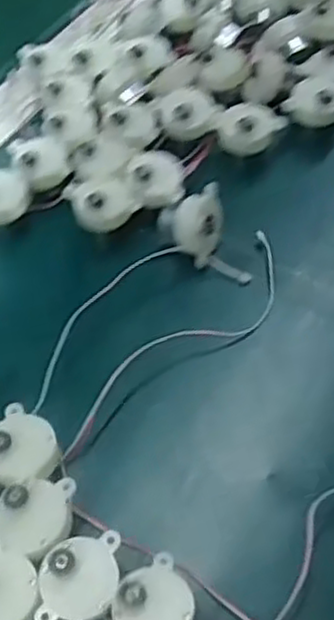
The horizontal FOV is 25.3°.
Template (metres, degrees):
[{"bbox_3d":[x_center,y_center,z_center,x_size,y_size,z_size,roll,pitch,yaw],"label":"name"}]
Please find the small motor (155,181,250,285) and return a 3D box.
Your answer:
[{"bbox_3d":[0.020,-0.038,0.412,0.035,0.033,0.048,-21,56,-11],"label":"small motor"}]

